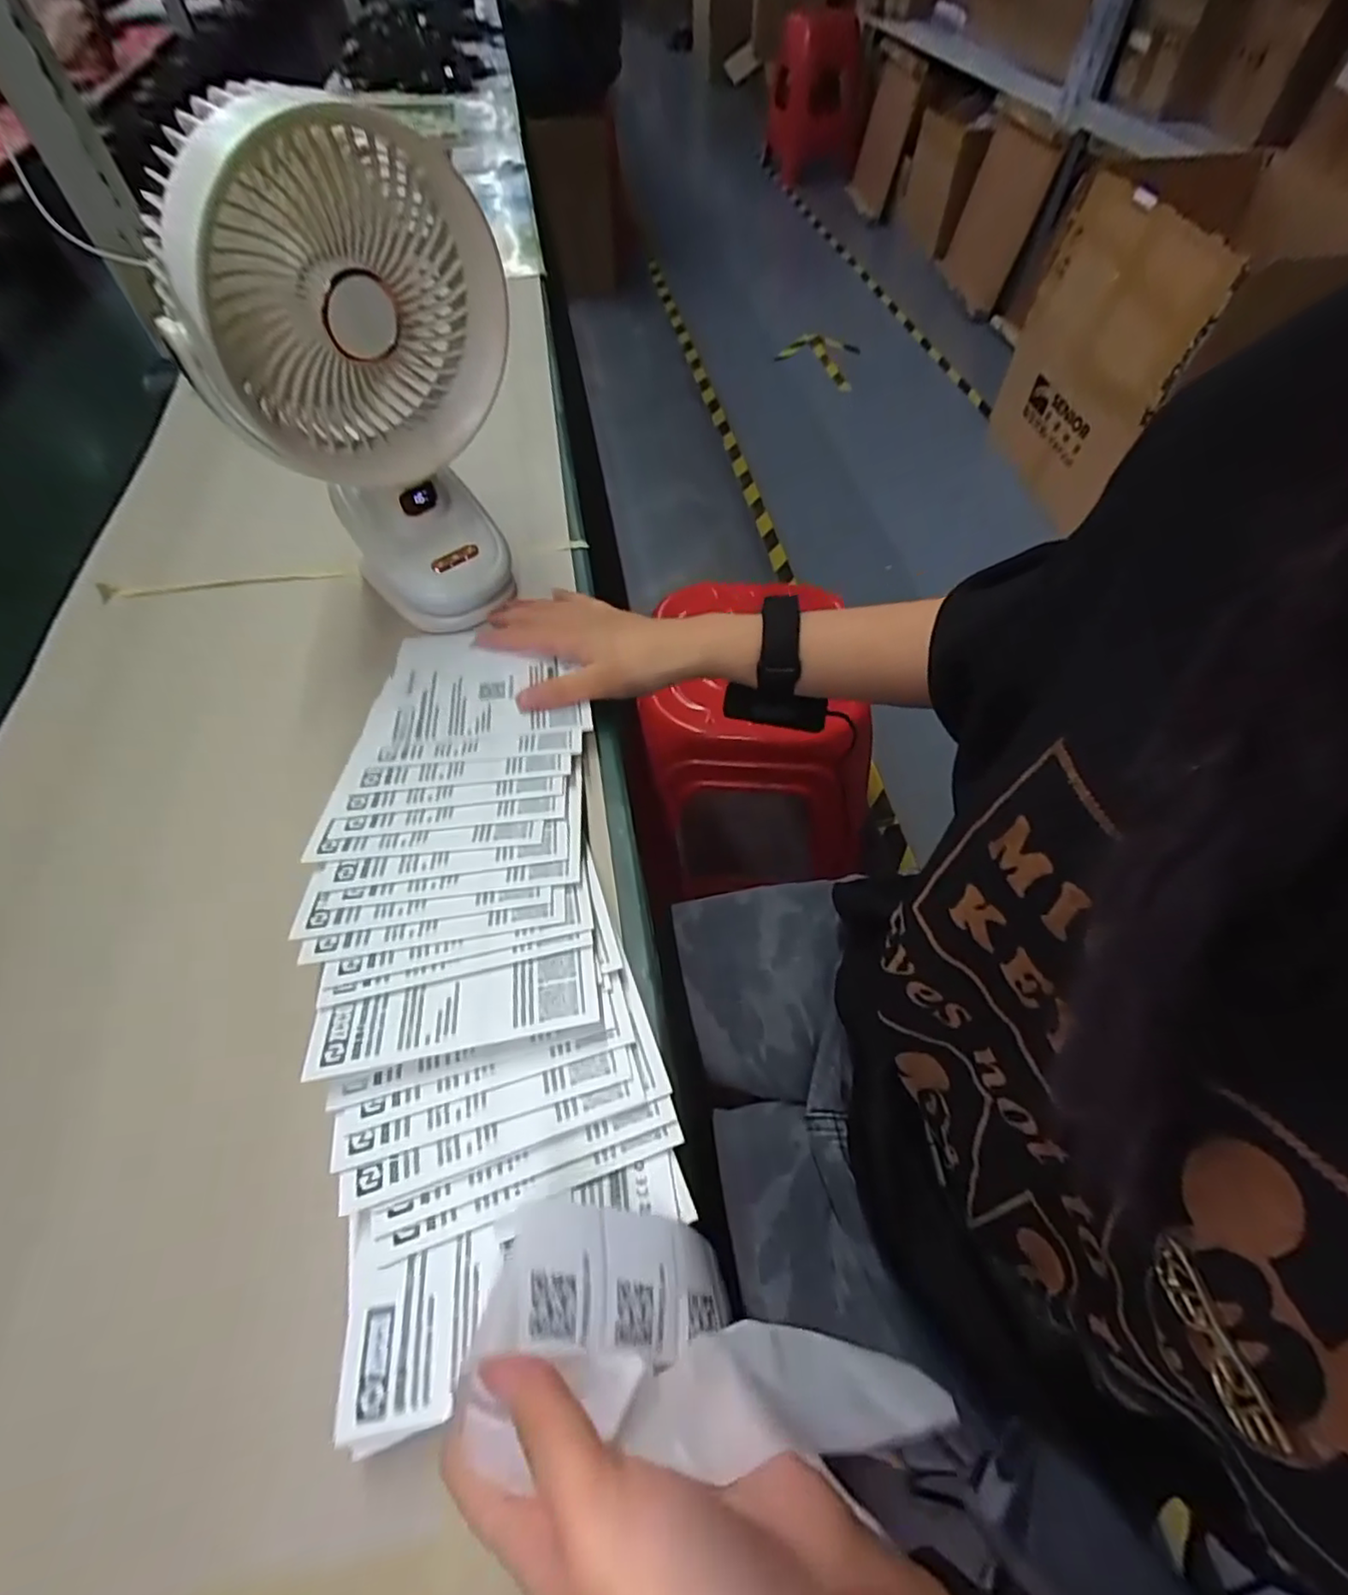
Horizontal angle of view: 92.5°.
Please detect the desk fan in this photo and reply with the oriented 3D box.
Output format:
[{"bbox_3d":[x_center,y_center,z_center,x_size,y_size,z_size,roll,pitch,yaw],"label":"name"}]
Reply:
[{"bbox_3d":[-0.165,-0.231,0.369,0.095,0.230,0.149,25,60,16],"label":"desk fan"}]

